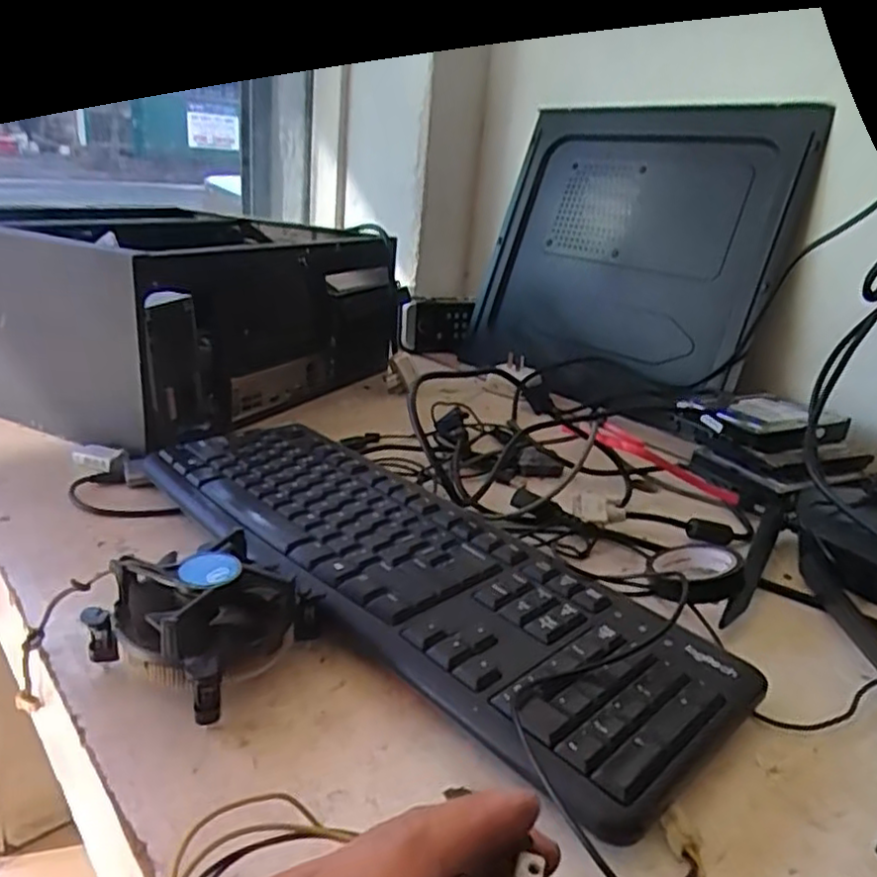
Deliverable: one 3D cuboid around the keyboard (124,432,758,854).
[{"bbox_3d":[-0.028,0.076,0.437,0.413,0.038,0.143,24,29,37],"label":"keyboard"}]

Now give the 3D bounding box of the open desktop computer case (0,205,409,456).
[{"bbox_3d":[-0.281,-0.144,0.750,0.339,0.196,0.439,12,27,24],"label":"open desktop computer case"}]

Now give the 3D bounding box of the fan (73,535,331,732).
[{"bbox_3d":[-0.120,0.092,0.358,0.087,0.056,0.083,17,26,26],"label":"fan"}]

